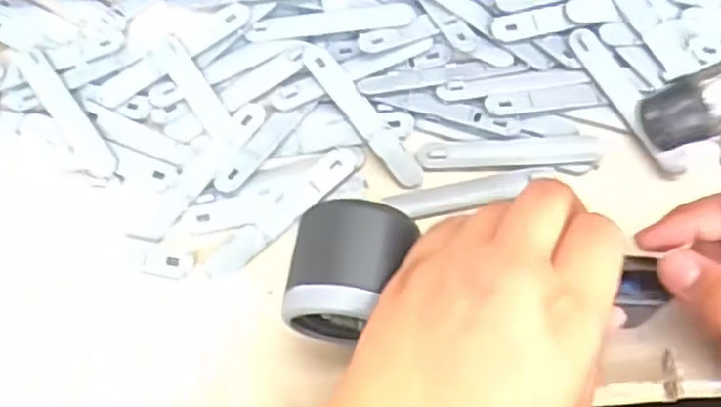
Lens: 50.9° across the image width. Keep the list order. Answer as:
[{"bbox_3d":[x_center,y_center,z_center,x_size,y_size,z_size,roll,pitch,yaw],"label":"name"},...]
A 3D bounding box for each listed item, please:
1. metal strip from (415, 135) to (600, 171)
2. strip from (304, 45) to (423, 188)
[{"bbox_3d":[0.077,-0.025,0.392,0.091,0.005,0.015,-3,69,1],"label":"metal strip"},{"bbox_3d":[0.000,-0.047,0.402,0.014,0.004,0.095,-33,78,-10],"label":"strip"}]

